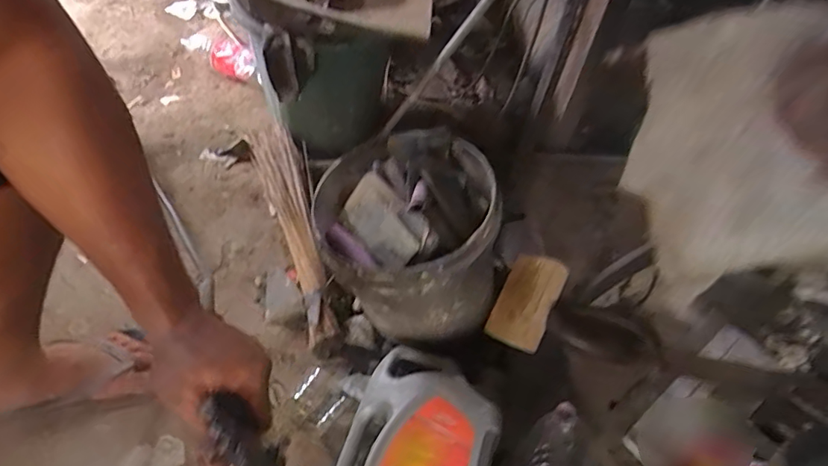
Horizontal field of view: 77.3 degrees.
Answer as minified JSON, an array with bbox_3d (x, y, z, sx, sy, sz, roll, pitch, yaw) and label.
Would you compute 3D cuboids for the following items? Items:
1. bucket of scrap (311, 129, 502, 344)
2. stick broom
[{"bbox_3d":[-0.011,0.029,0.781,0.234,0.303,0.227,3,51,-3],"label":"bucket of scrap"},{"bbox_3d":[-0.229,-0.035,1.002,0.092,0.041,0.551,-14,52,-16],"label":"stick broom"}]

